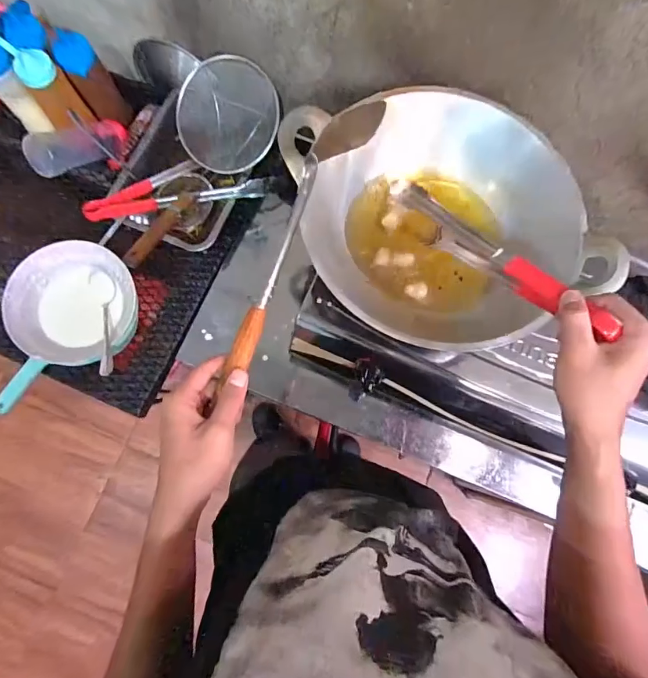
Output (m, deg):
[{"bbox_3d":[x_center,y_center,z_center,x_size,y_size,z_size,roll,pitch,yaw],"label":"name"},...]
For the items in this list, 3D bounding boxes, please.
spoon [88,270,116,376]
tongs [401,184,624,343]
[{"bbox_3d":[-0.356,-0.029,0.696,0.038,0.025,0.188,-13,66,-4],"label":"spoon"},{"bbox_3d":[0.176,-0.094,0.470,0.032,0.047,0.310,-26,43,-7],"label":"tongs"}]

